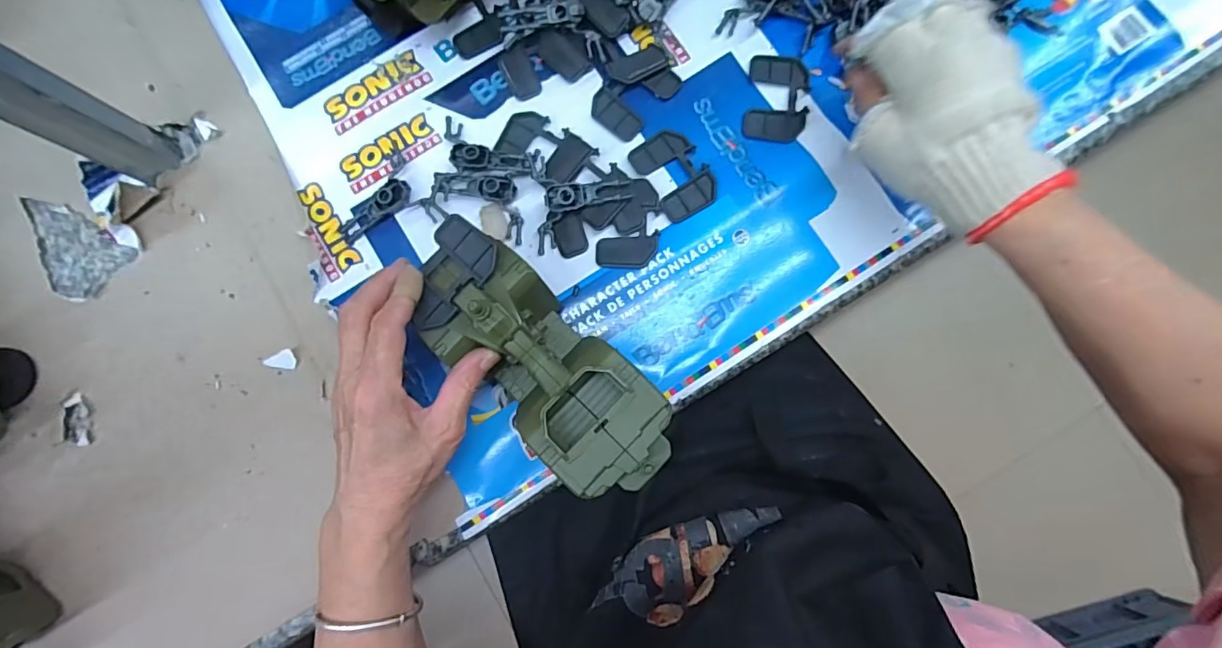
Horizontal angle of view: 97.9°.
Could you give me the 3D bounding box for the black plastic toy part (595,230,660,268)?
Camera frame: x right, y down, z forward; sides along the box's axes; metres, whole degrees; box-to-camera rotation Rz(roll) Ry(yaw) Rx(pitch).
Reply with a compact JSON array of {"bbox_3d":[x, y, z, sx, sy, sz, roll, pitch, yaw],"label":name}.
[{"bbox_3d":[0.012,-0.053,0.394,0.047,0.004,0.024,-6,83,2],"label":"black plastic toy part"}]

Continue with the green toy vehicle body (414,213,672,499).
[{"bbox_3d":[-0.044,0.024,0.338,0.077,0.059,0.195,-43,86,-3],"label":"green toy vehicle body"}]

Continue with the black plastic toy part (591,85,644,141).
[{"bbox_3d":[0.004,-0.162,0.412,0.045,0.004,0.024,42,87,7],"label":"black plastic toy part"}]

